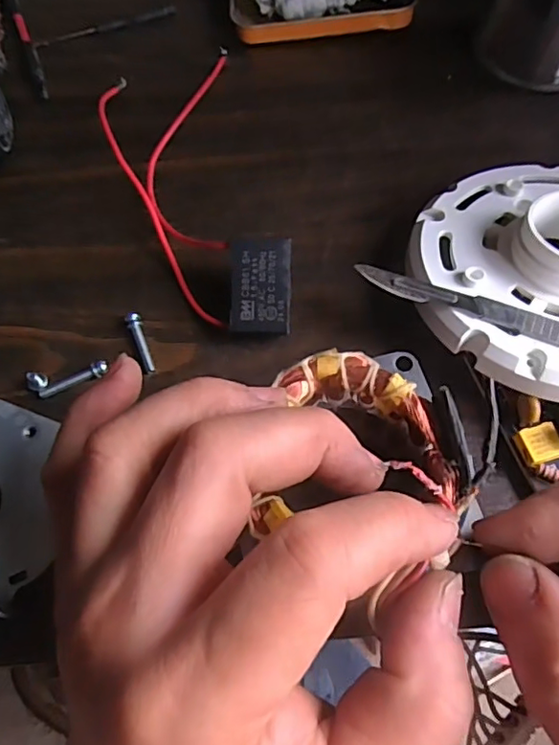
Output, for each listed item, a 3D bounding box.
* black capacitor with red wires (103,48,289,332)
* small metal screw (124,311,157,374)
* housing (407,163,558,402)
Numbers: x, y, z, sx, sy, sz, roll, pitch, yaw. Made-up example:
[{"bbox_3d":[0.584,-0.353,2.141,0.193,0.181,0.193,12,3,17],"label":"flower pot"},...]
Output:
[{"bbox_3d":[-0.036,-0.082,0.244,0.059,0.027,0.156,-16,66,-7],"label":"black capacitor with red wires"},{"bbox_3d":[-0.054,-0.012,0.224,0.006,0.006,0.027,-21,67,-9],"label":"small metal screw"},{"bbox_3d":[0.101,-0.038,0.218,0.096,0.036,0.110,-10,66,-4],"label":"housing"}]

